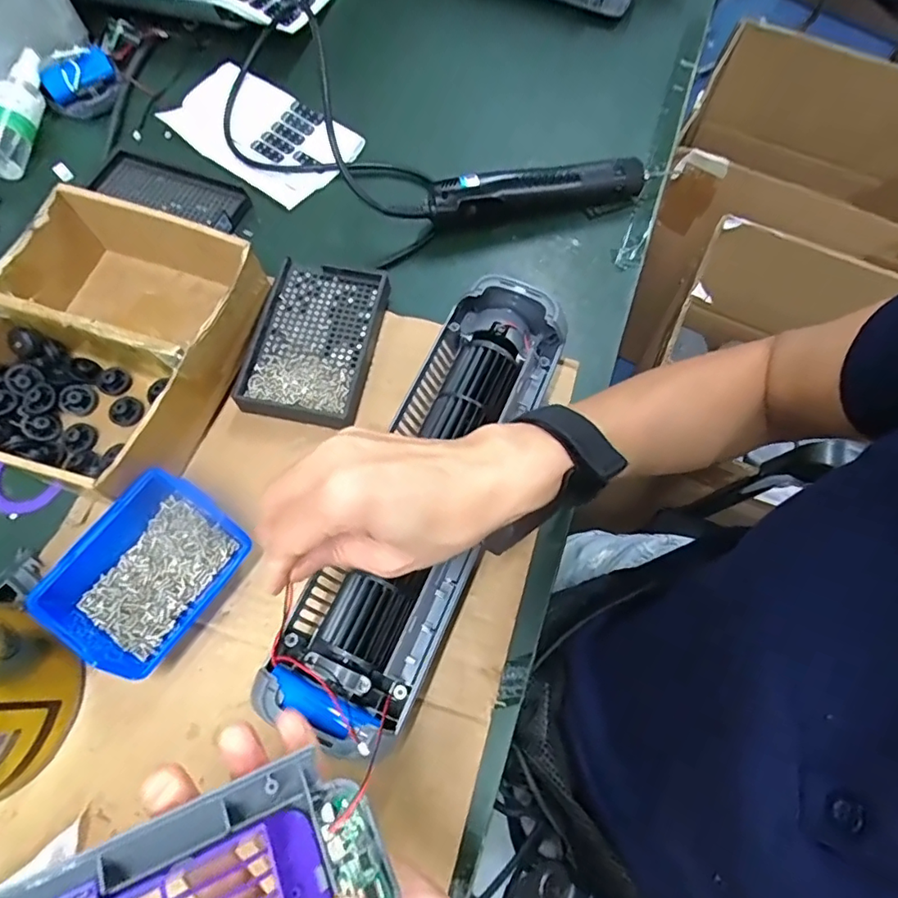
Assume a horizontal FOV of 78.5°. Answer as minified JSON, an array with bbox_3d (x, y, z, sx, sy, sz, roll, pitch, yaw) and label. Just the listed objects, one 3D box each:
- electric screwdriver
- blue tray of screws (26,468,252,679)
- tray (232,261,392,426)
[{"bbox_3d":[0.081,-0.234,0.504,0.201,0.047,0.031,-11,69,-7],"label":"electric screwdriver"},{"bbox_3d":[-0.195,0.079,0.361,0.086,0.042,0.112,30,70,12],"label":"blue tray of screws"},{"bbox_3d":[-0.107,-0.087,0.444,0.091,0.023,0.136,10,67,4],"label":"tray"}]

